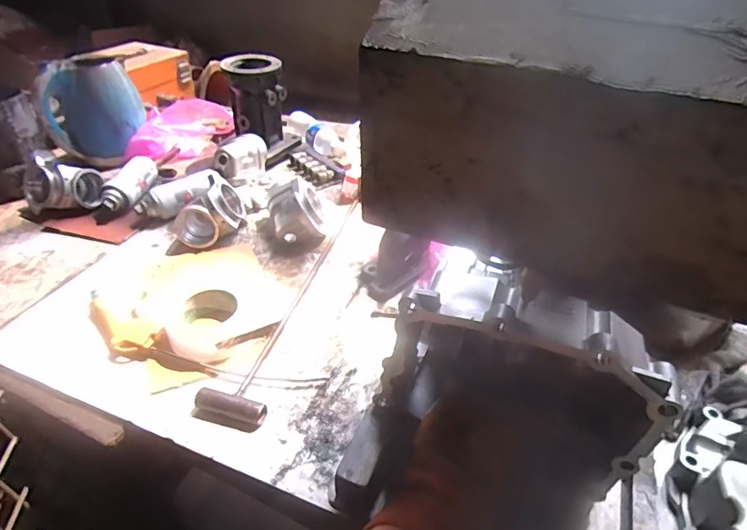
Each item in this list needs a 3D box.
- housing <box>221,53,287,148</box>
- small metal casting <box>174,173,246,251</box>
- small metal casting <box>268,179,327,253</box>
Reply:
[{"bbox_3d":[-0.254,-0.370,1.065,0.104,0.168,0.114,1,38,-1],"label":"housing"},{"bbox_3d":[-0.292,-0.092,0.845,0.123,0.089,0.093,-11,40,-17],"label":"small metal casting"},{"bbox_3d":[-0.137,-0.092,0.846,0.096,0.088,0.122,-5,38,-9],"label":"small metal casting"}]

